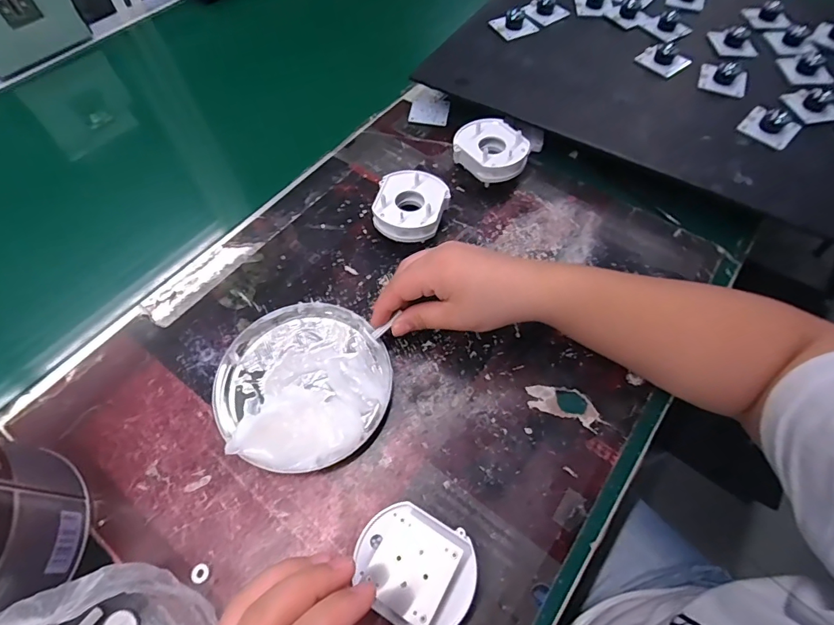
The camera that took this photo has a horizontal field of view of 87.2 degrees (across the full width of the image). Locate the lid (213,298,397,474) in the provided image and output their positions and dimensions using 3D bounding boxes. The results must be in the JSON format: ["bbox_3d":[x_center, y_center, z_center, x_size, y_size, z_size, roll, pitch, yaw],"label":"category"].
[{"bbox_3d":[-0.086,0.049,0.324,0.124,0.029,0.126,0,61,0],"label":"lid"}]

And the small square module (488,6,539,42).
[{"bbox_3d":[0.118,-0.345,0.518,0.049,0.018,0.048,-20,63,-11],"label":"small square module"}]

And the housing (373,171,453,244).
[{"bbox_3d":[-0.005,-0.092,0.395,0.061,0.038,0.064,0,61,0],"label":"housing"}]

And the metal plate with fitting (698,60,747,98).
[{"bbox_3d":[0.320,-0.246,0.457,0.043,0.020,0.036,10,61,5],"label":"metal plate with fitting"}]

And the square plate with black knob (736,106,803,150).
[{"bbox_3d":[0.341,-0.181,0.420,0.039,0.018,0.046,-40,68,-20],"label":"square plate with black knob"}]

